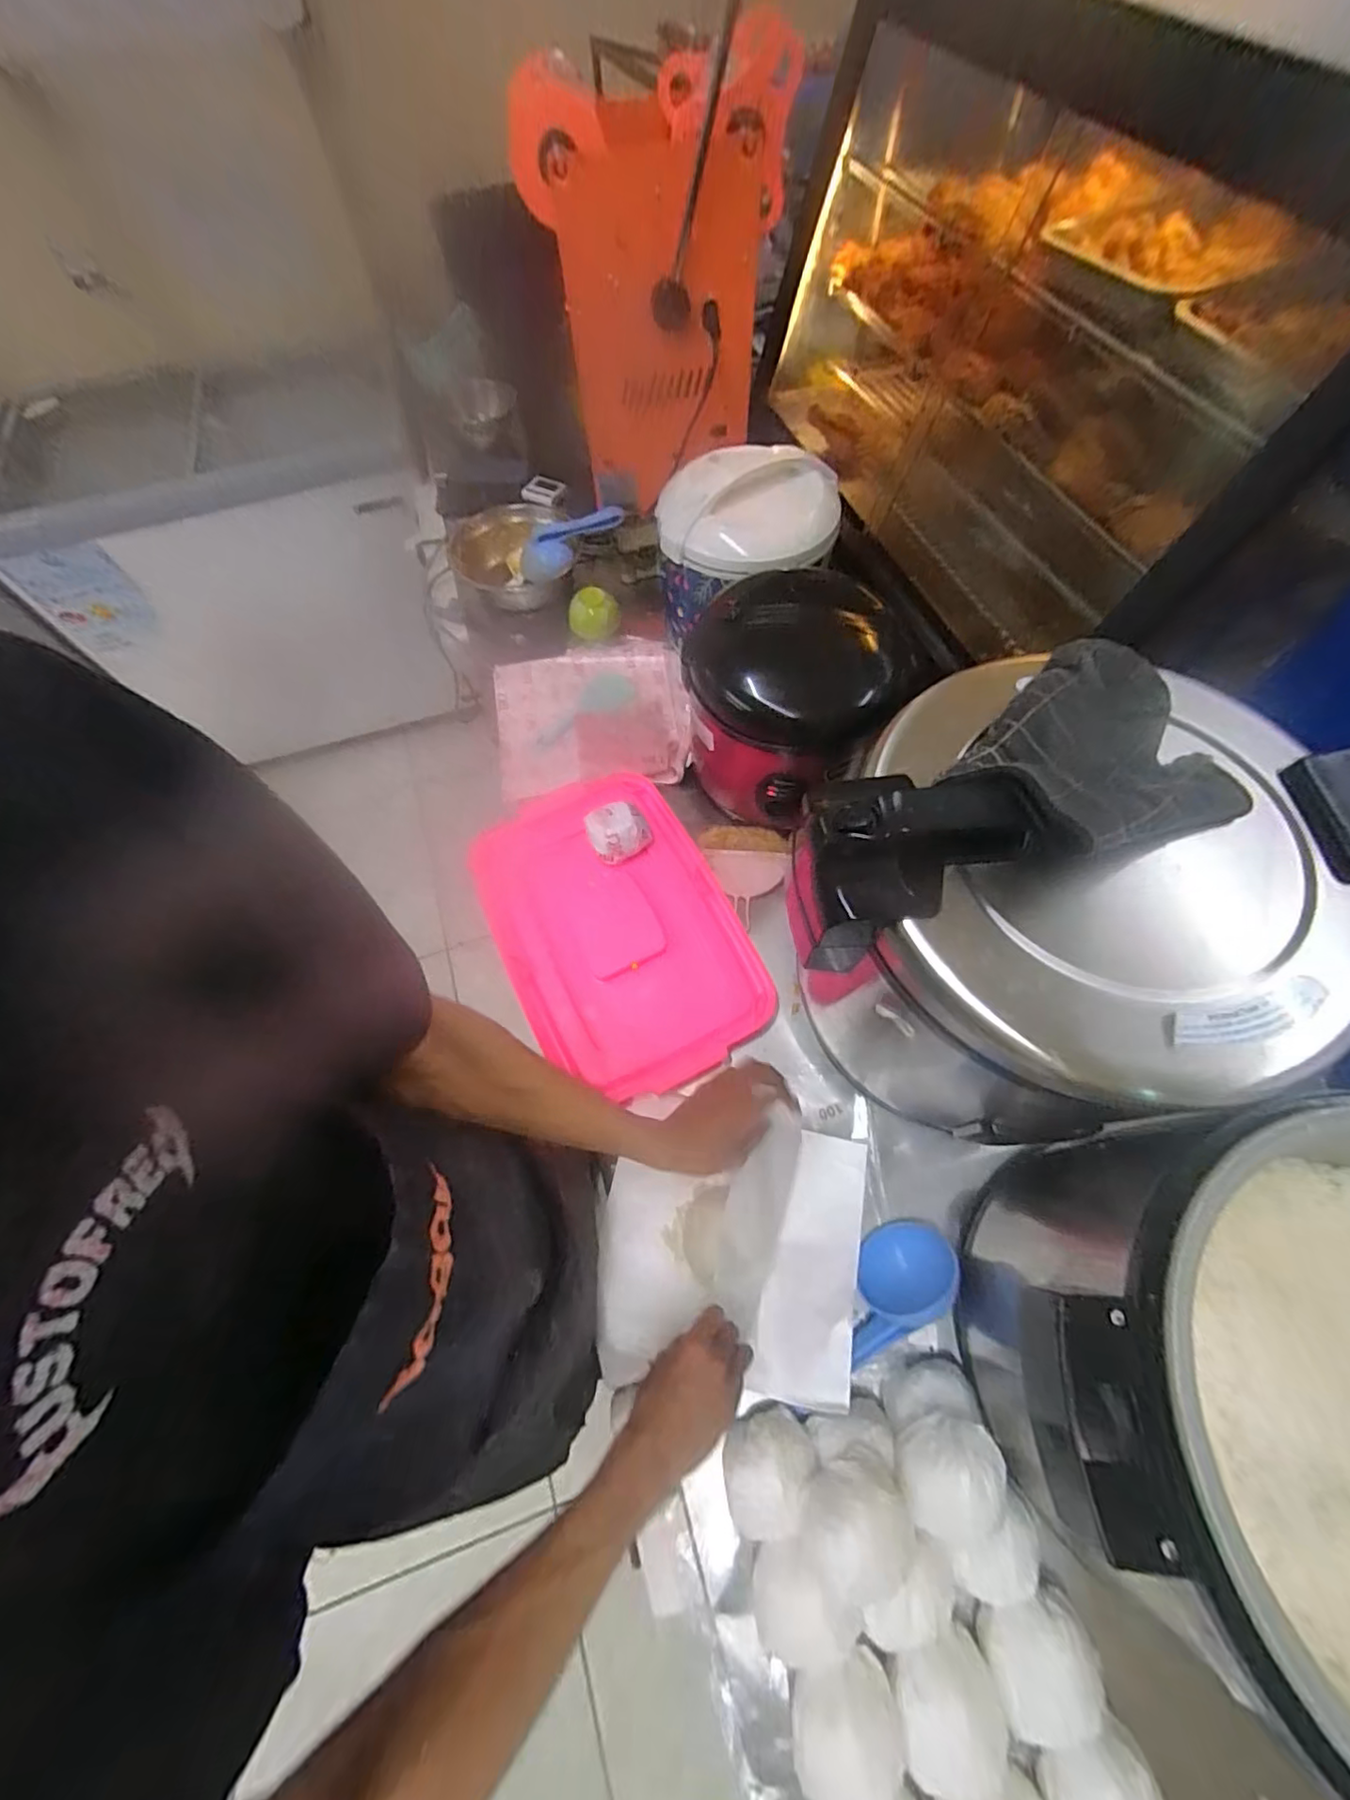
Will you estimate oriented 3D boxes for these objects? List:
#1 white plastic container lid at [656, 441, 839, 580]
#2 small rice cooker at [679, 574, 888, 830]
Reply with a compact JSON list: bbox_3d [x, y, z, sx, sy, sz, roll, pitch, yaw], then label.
[{"bbox_3d":[0.101,-0.541,0.833,0.250,0.071,0.205,13,66,9],"label":"white plastic container lid"},{"bbox_3d":[0.136,-0.243,0.774,0.215,0.268,0.228,-1,64,2],"label":"small rice cooker"}]

